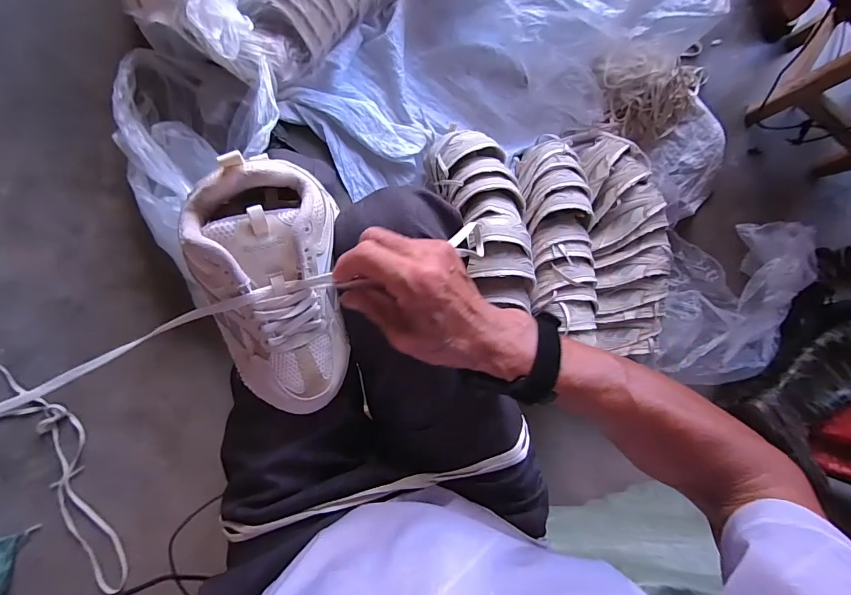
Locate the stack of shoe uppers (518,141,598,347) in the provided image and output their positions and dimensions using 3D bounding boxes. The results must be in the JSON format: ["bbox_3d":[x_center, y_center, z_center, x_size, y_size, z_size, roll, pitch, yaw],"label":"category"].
[{"bbox_3d":[0.265,-0.123,0.799,0.136,0.106,0.403,-2,89,-8],"label":"stack of shoe uppers"}]

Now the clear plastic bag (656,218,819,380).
[{"bbox_3d":[0.721,0.011,0.957,0.435,0.081,0.376,-1,89,-8],"label":"clear plastic bag"}]

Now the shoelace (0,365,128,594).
[{"bbox_3d":[-0.667,0.336,0.765,0.108,0.015,0.472,-25,94,-8],"label":"shoelace"}]

